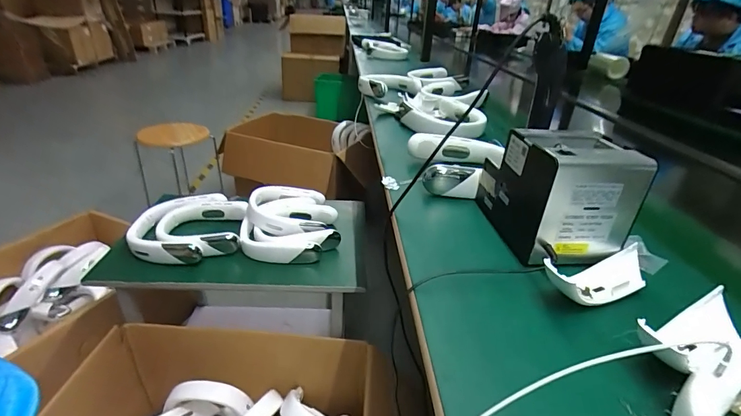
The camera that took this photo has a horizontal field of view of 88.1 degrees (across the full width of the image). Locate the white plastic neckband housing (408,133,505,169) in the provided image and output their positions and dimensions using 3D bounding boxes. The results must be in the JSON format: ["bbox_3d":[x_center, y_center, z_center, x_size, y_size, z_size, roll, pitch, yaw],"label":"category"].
[{"bbox_3d":[0.163,-0.112,0.765,0.174,0.061,0.035,0,29,-6],"label":"white plastic neckband housing"}]

